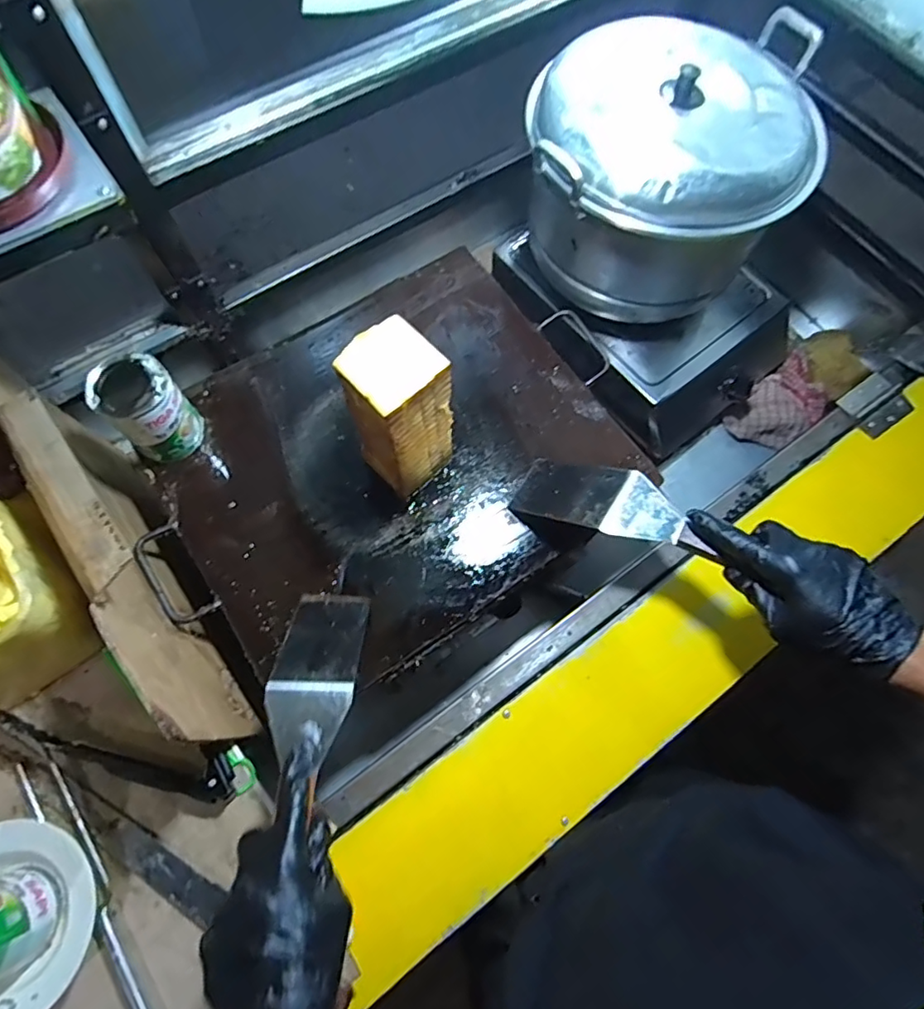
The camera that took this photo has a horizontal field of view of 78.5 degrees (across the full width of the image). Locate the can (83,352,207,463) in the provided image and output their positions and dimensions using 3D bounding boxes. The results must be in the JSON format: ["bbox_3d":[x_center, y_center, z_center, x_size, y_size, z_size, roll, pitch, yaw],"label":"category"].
[{"bbox_3d":[-0.323,-0.097,0.590,0.069,0.119,0.072,1,74,-4],"label":"can"}]

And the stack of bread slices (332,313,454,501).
[{"bbox_3d":[-0.063,-0.087,0.567,0.081,0.183,0.077,41,75,8],"label":"stack of bread slices"}]

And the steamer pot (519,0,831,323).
[{"bbox_3d":[0.230,-0.388,0.670,0.293,0.204,0.284,1,74,-4],"label":"steamer pot"}]

